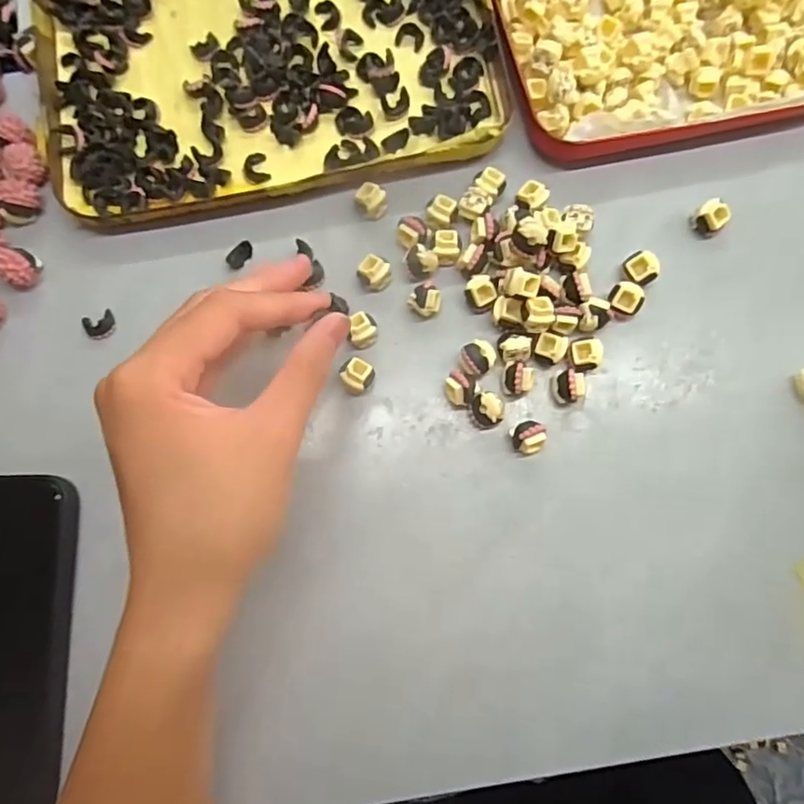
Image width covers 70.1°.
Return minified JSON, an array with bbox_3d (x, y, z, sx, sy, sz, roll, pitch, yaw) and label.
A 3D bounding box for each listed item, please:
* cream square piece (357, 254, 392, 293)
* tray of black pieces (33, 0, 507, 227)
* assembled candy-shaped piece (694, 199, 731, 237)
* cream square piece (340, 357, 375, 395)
[{"bbox_3d":[-0.014,-0.065,0.293,0.016,0.013,0.016,-36,81,-3],"label":"cream square piece"},{"bbox_3d":[-0.082,-0.228,0.319,0.236,0.015,0.243,-11,81,1],"label":"tray of black pieces"},{"bbox_3d":[0.157,-0.094,0.293,0.013,0.015,0.015,-40,81,-4],"label":"assembled candy-shaped piece"},{"bbox_3d":[-0.022,-0.013,0.283,0.016,0.011,0.016,37,85,8],"label":"cream square piece"}]

